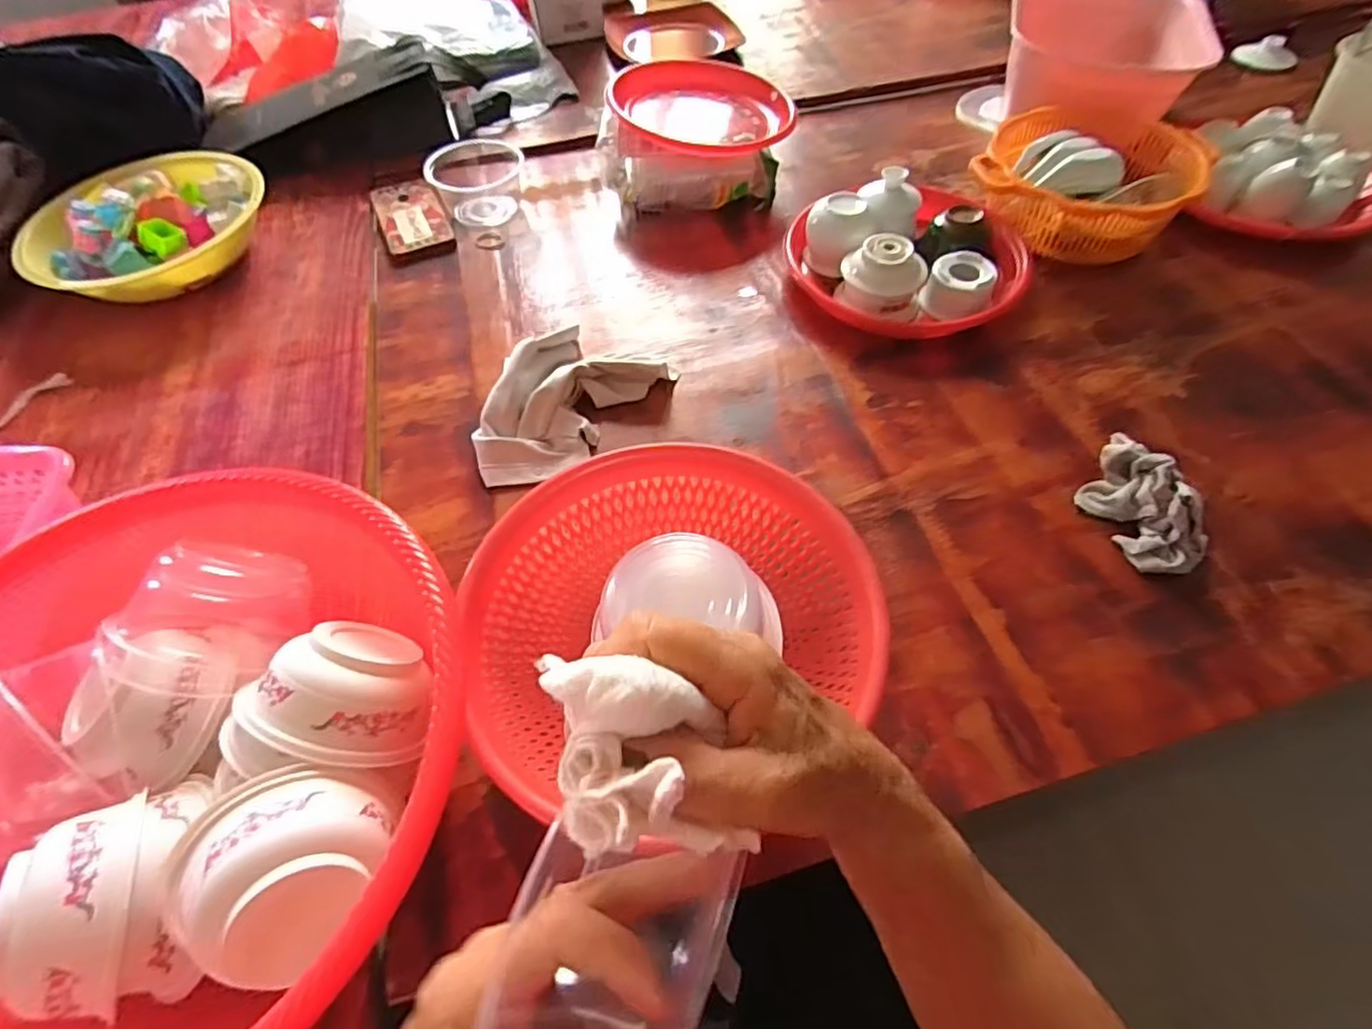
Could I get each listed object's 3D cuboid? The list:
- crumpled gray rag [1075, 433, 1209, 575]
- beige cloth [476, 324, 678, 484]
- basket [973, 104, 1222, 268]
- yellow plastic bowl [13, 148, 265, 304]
[{"bbox_3d":[0.358,-0.014,0.508,0.064,0.040,0.124,-15,57,-7],"label":"crumpled gray rag"},{"bbox_3d":[-0.114,-0.104,0.589,0.112,0.045,0.192,30,63,21],"label":"beige cloth"},{"bbox_3d":[0.429,-0.353,0.710,0.208,0.075,0.166,29,63,20],"label":"basket"},{"bbox_3d":[-0.611,-0.326,0.736,0.237,0.075,0.236,-1,56,2],"label":"yellow plastic bowl"}]

